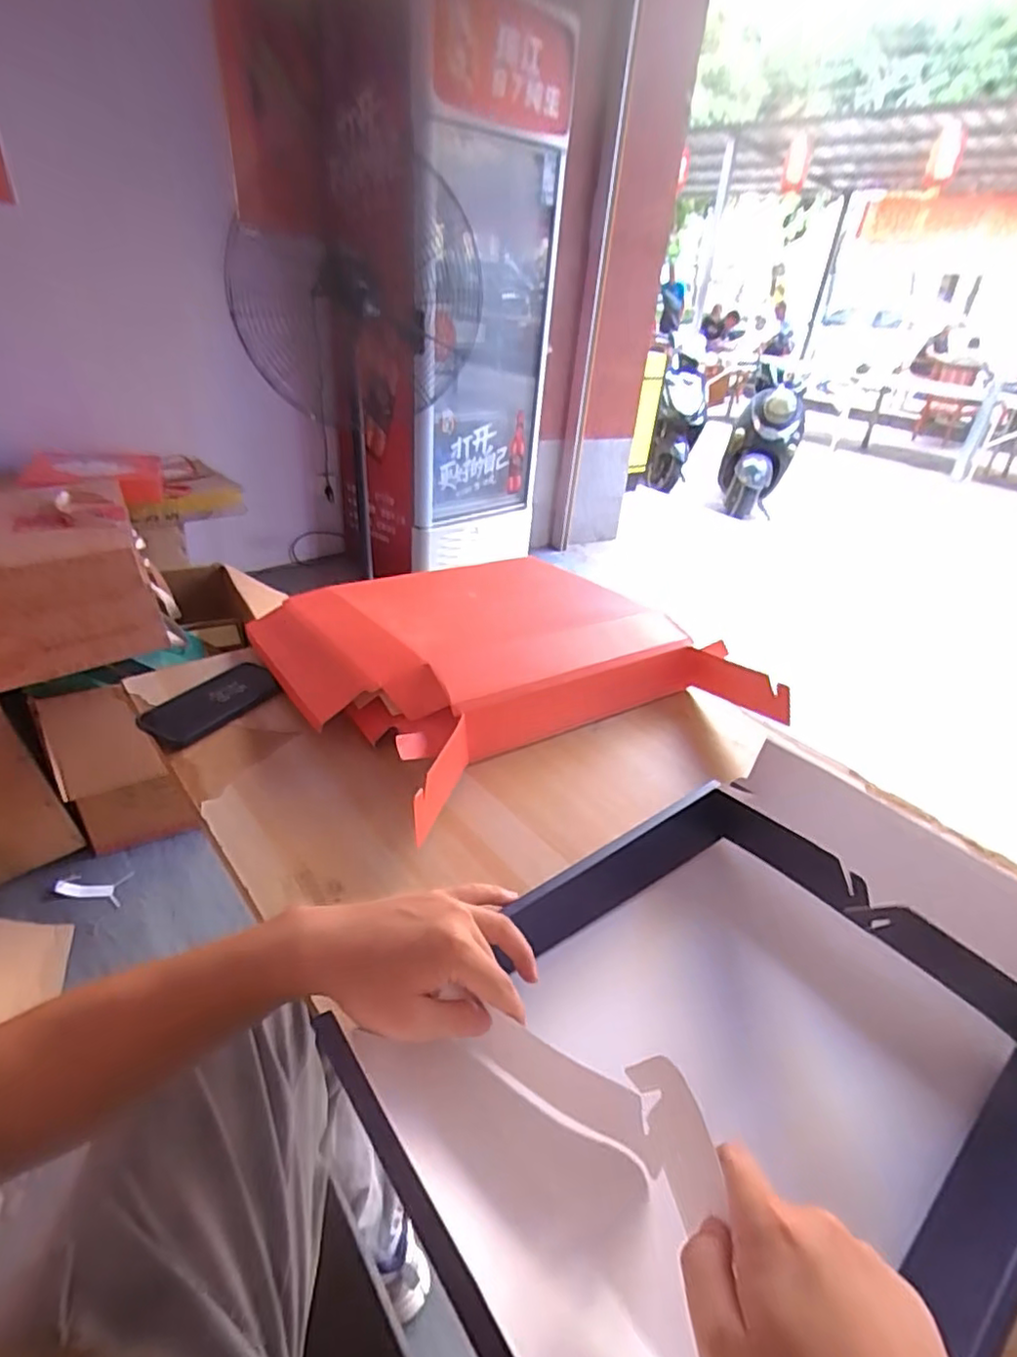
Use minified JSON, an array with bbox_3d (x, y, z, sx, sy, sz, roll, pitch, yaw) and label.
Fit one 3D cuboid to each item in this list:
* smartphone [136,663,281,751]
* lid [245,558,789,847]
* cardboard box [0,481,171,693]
[{"bbox_3d":[-0.347,0.028,0.760,0.089,0.012,0.160,26,41,27],"label":"smartphone"},{"bbox_3d":[-0.020,-0.039,0.855,0.498,0.085,0.526,-14,37,-28],"label":"lid"},{"bbox_3d":[-0.913,-0.195,1.292,0.317,0.250,0.429,-14,37,-28],"label":"cardboard box"}]

